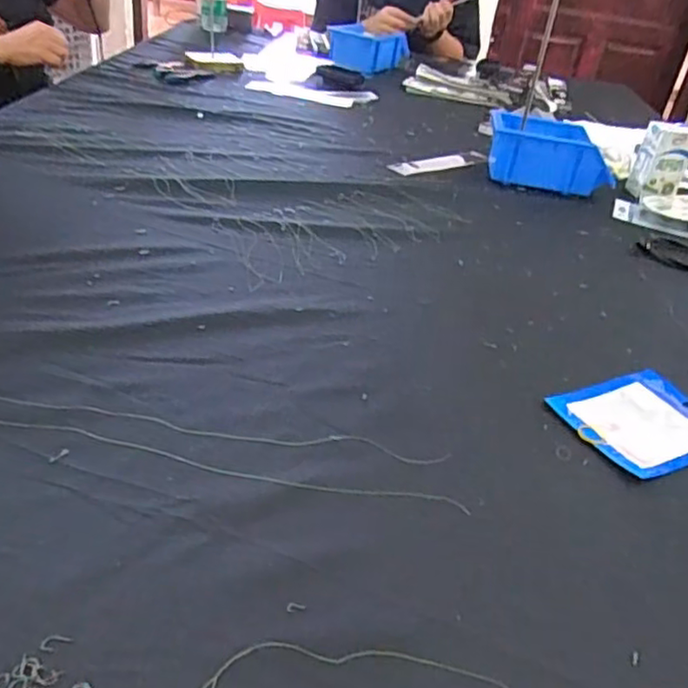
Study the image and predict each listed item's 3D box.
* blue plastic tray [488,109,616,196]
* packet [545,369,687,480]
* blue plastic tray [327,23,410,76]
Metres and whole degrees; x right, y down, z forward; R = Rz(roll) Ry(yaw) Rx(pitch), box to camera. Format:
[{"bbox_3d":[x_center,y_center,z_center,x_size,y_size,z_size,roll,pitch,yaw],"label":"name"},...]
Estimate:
[{"bbox_3d":[0.302,-0.280,0.970,0.179,0.081,0.108,10,35,3],"label":"blue plastic tray"},{"bbox_3d":[0.244,0.062,0.533,0.126,0.007,0.098,-11,39,-26],"label":"packet"},{"bbox_3d":[0.048,-0.668,1.482,0.144,0.073,0.168,28,38,26],"label":"blue plastic tray"}]

